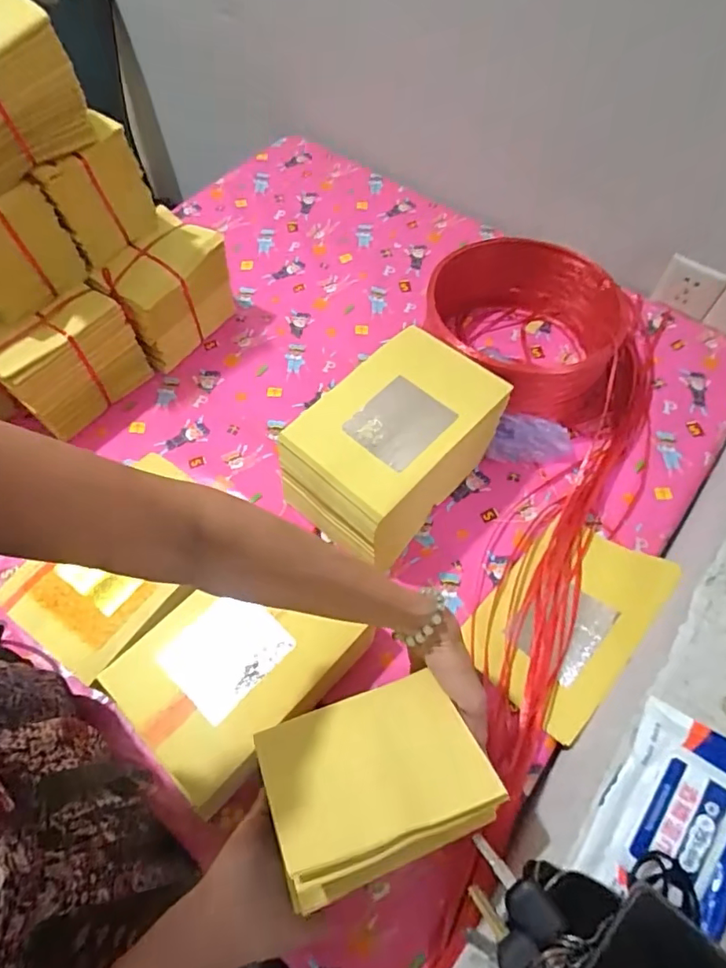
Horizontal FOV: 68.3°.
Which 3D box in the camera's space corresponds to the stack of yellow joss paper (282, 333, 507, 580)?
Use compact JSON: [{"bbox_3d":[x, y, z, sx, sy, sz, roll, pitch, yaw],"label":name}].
[{"bbox_3d":[0.031,-0.043,0.648,0.173,0.126,0.250,33,63,17],"label":"stack of yellow joss paper"}]

